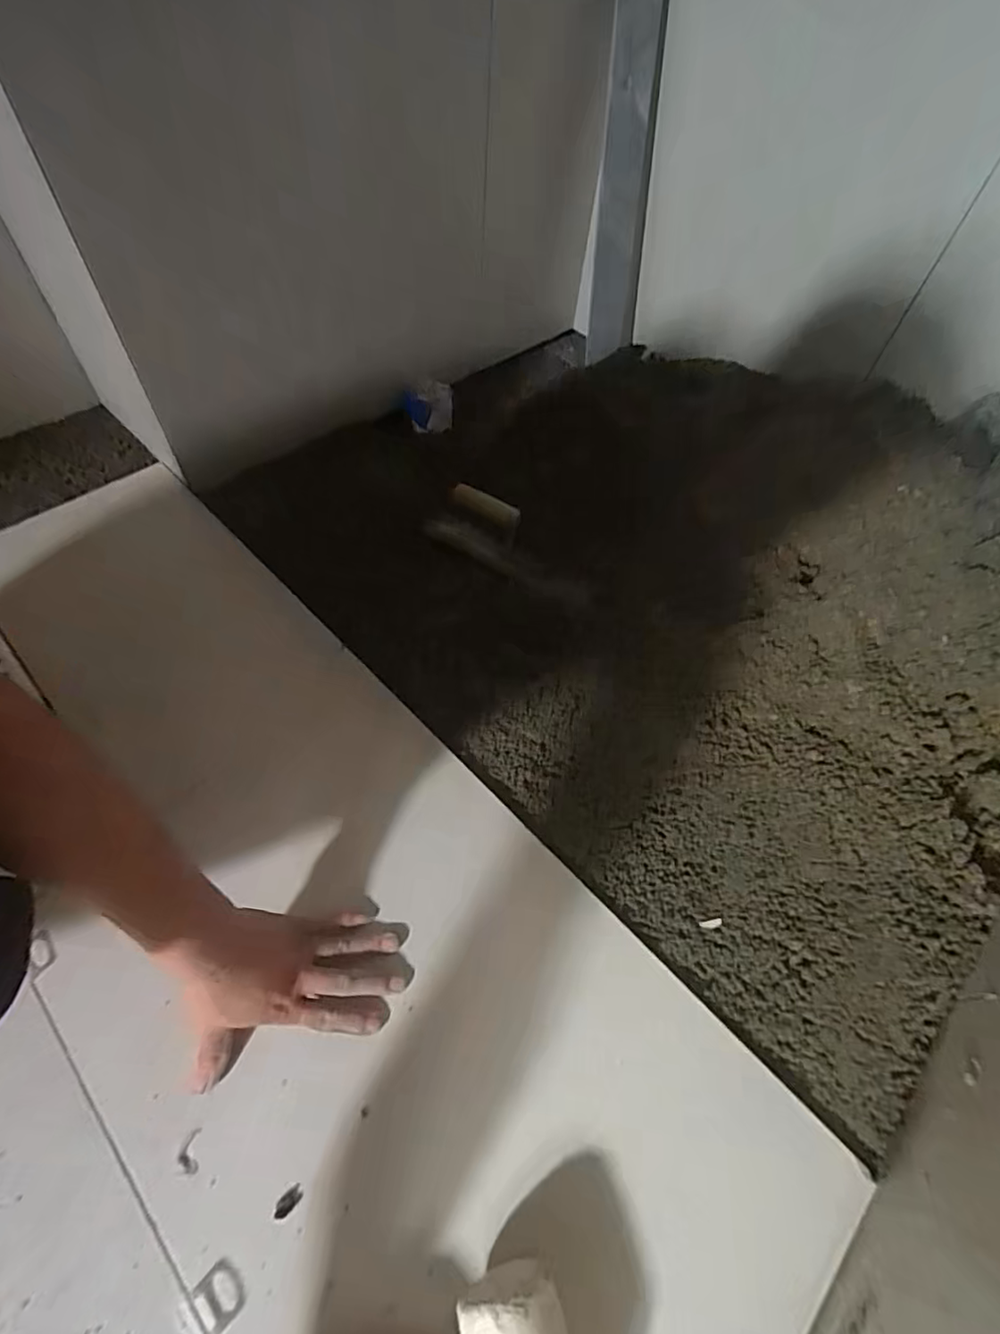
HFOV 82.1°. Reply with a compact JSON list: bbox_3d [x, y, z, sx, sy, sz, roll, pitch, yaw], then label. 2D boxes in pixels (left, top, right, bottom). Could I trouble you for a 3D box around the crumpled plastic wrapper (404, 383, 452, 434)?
[{"bbox_3d":[-0.124,-0.461,1.010,0.086,0.063,0.041,-5,56,-8],"label":"crumpled plastic wrapper"}]

